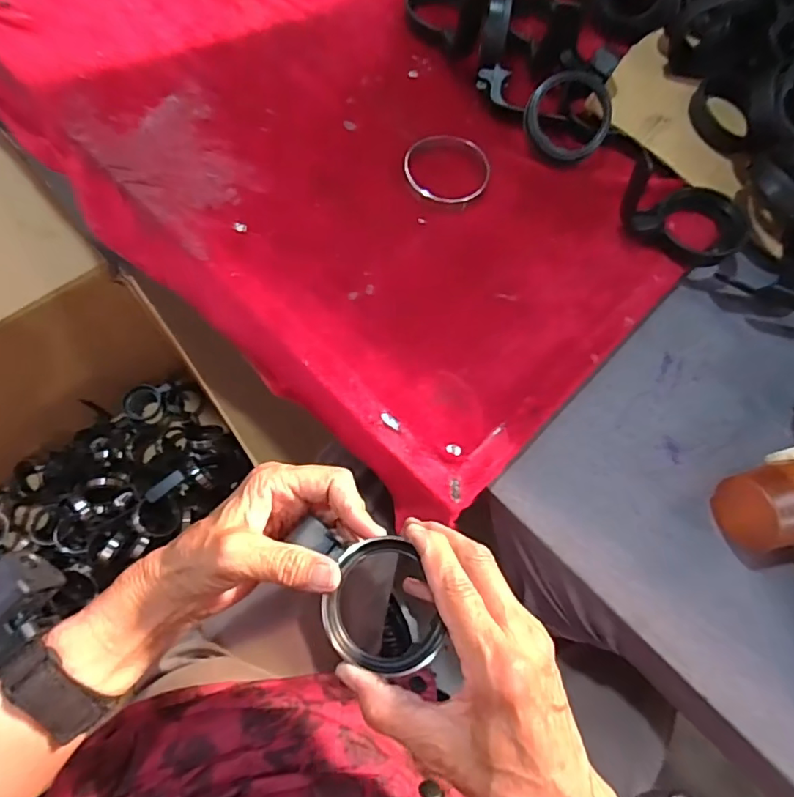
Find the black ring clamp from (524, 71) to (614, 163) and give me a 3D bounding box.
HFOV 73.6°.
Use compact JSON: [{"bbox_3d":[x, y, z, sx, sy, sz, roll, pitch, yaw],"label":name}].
[{"bbox_3d":[0.144,-0.238,0.447,0.072,0.016,0.071,0,92,0],"label":"black ring clamp"}]

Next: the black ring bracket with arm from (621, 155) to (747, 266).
[{"bbox_3d":[0.229,-0.147,0.429,0.130,0.049,0.068,5,72,-25],"label":"black ring bracket with arm"}]

